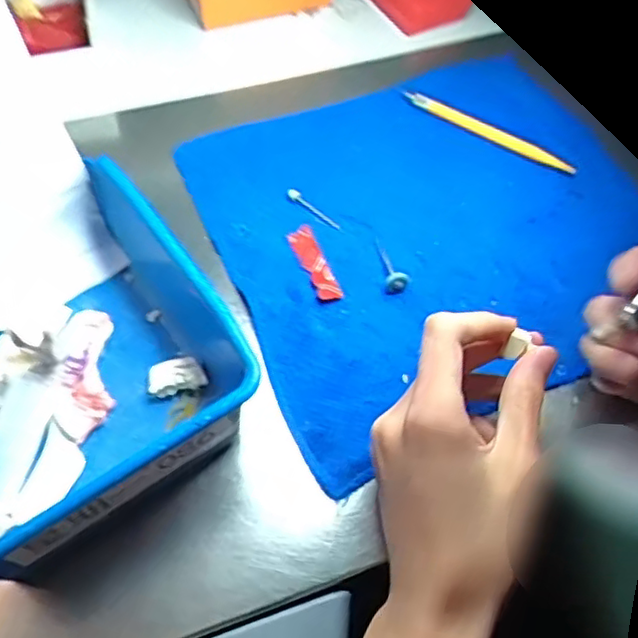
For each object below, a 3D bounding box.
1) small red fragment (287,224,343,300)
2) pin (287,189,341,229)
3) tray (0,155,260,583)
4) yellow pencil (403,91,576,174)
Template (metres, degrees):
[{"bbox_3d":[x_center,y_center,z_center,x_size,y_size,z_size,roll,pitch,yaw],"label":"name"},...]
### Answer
[{"bbox_3d":[-0.003,-0.036,0.412,0.016,0.006,0.060,-15,61,-13],"label":"small red fragment"},{"bbox_3d":[-0.003,-0.074,0.436,0.043,0.004,0.006,36,62,17],"label":"pin"},{"bbox_3d":[-0.133,0.024,0.329,0.161,0.071,0.166,-31,66,-21],"label":"tray"},{"bbox_3d":[0.127,-0.141,0.490,0.135,0.008,0.013,31,61,14],"label":"yellow pencil"}]

